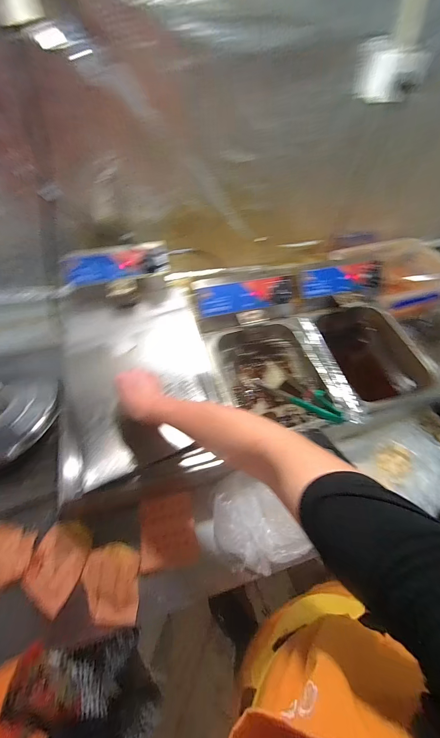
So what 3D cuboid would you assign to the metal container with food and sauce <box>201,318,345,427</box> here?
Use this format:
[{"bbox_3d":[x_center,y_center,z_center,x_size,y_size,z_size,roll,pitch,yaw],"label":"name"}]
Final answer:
[{"bbox_3d":[0.129,0.021,0.757,0.282,0.077,0.336,-11,58,-10],"label":"metal container with food and sauce"}]

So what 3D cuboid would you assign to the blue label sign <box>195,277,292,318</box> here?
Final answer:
[{"bbox_3d":[0.074,-0.200,0.764,0.269,0.076,0.007,-12,19,-11],"label":"blue label sign"}]

